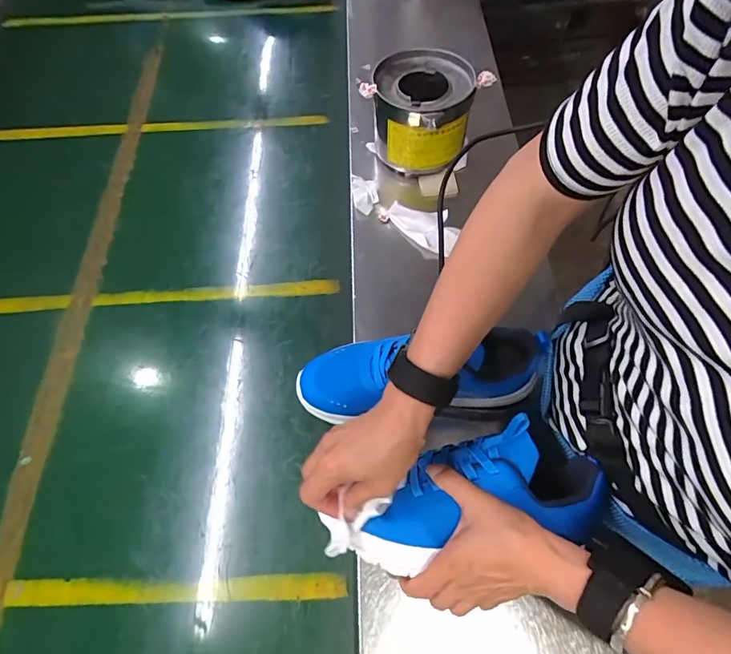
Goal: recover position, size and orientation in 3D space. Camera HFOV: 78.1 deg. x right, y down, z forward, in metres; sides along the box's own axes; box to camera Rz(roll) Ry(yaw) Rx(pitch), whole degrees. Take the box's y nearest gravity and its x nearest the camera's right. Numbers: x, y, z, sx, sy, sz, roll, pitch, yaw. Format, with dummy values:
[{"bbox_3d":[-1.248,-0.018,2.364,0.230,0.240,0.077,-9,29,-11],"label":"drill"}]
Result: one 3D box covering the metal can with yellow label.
[{"bbox_3d":[0.081,-0.310,0.663,0.132,0.113,0.139,-1,64,1],"label":"metal can with yellow label"}]

